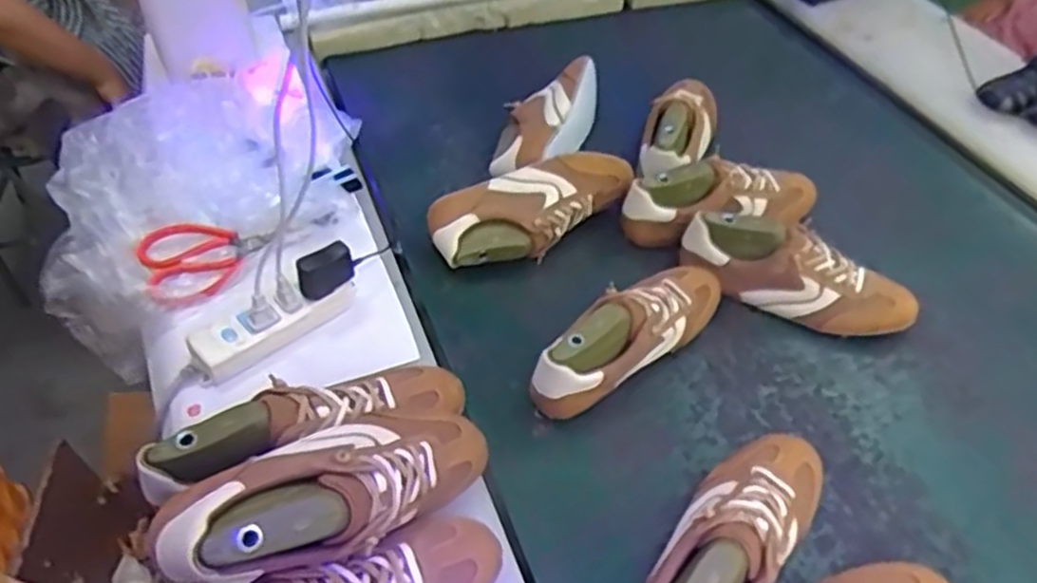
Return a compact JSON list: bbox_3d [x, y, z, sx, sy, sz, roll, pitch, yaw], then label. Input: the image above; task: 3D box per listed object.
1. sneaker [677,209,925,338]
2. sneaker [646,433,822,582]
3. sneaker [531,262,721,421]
[{"bbox_3d":[0.320,-0.023,0.841,0.258,0.092,0.082,19,49,15],"label":"sneaker"},{"bbox_3d":[0.173,0.215,0.608,0.087,0.094,0.268,30,57,23],"label":"sneaker"},{"bbox_3d":[0.117,0.039,0.783,0.261,0.091,0.082,-32,56,-28],"label":"sneaker"}]

